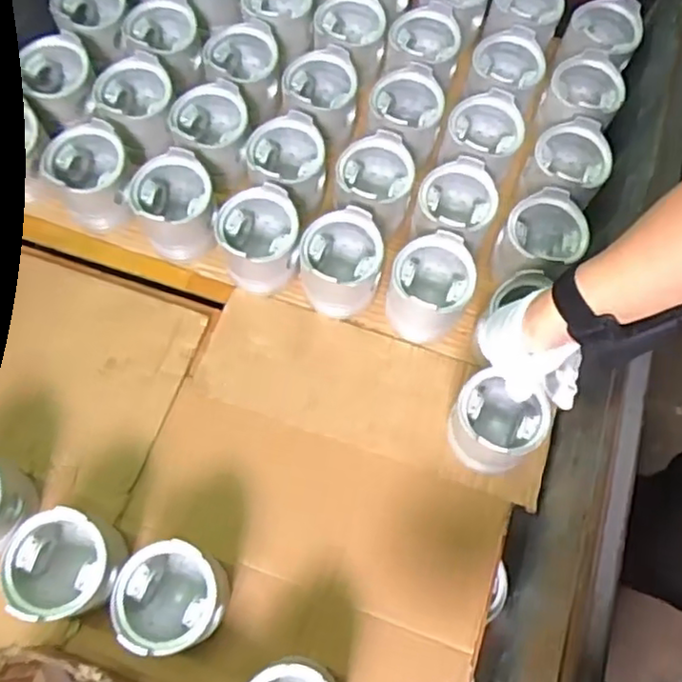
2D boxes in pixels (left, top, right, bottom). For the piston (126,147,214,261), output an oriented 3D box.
[{"bbox_3d":[-0.181,-0.143,0.713,0.083,0.096,0.084,1,68,-2],"label":"piston"}]

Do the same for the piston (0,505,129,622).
[{"bbox_3d":[-0.242,0.199,0.577,0.082,0.093,0.085,1,68,-2],"label":"piston"}]

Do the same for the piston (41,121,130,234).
[{"bbox_3d":[-0.275,-0.178,0.722,0.080,0.098,0.085,1,68,-2],"label":"piston"}]

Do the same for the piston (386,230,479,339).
[{"bbox_3d":[0.092,-0.052,0.687,0.079,0.091,0.095,25,69,7],"label":"piston"}]

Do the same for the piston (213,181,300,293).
[{"bbox_3d":[-0.088,-0.107,0.701,0.081,0.094,0.085,1,68,-2],"label":"piston"}]

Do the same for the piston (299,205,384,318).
[{"bbox_3d":[-0.002,-0.079,0.692,0.081,0.095,0.085,1,68,-2],"label":"piston"}]

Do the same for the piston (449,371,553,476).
[{"bbox_3d":[0.145,0.078,0.617,0.079,0.075,0.078,1,68,-2],"label":"piston"}]

